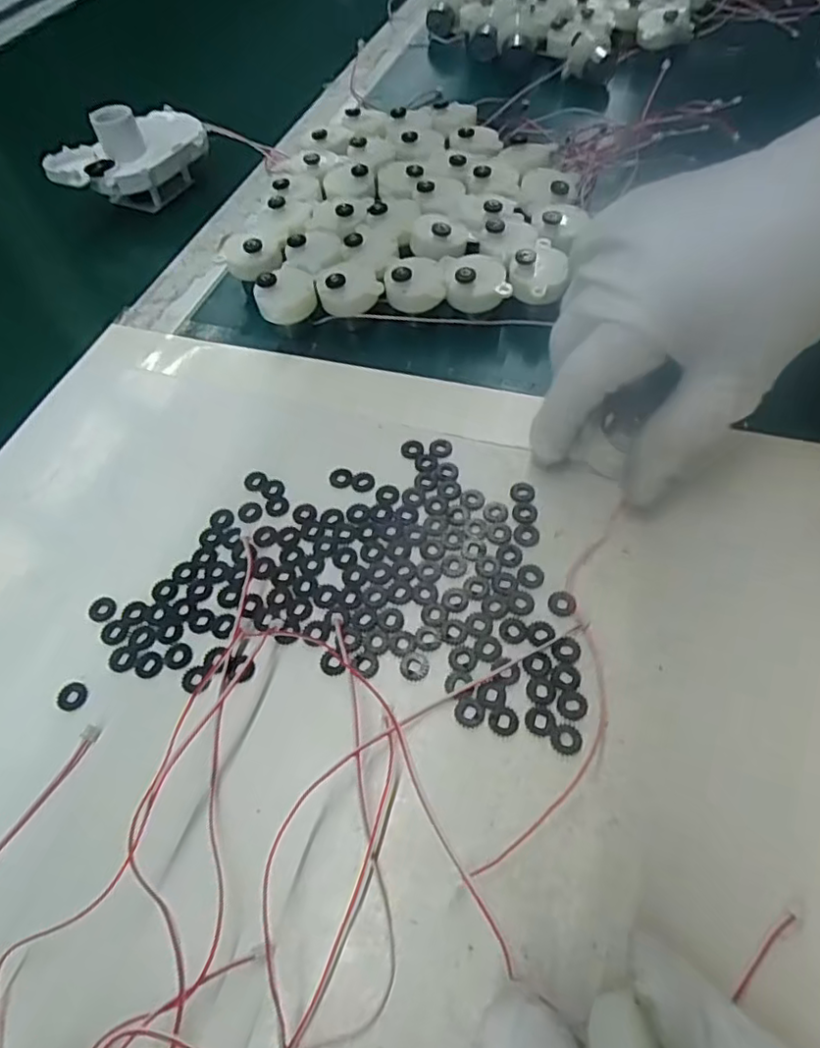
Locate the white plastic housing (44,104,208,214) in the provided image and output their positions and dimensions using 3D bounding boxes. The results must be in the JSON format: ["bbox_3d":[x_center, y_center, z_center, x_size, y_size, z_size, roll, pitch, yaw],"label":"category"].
[{"bbox_3d":[-0.190,-0.250,0.416,0.104,0.056,0.053,-32,59,-16],"label":"white plastic housing"}]

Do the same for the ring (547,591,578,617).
[{"bbox_3d":[0.060,0.031,0.238,0.010,0.004,0.011,-2,56,4],"label":"ring"}]

